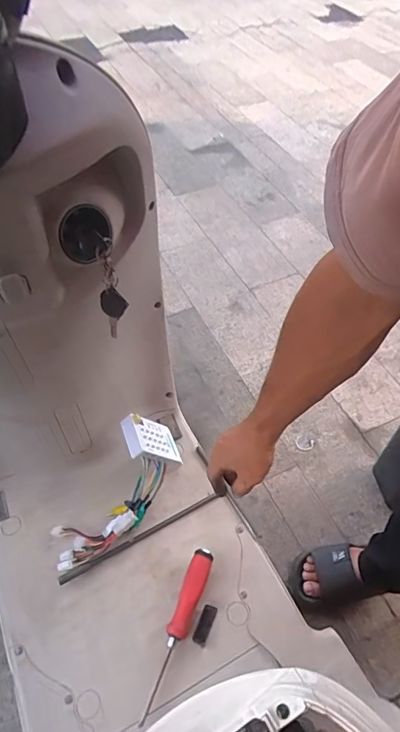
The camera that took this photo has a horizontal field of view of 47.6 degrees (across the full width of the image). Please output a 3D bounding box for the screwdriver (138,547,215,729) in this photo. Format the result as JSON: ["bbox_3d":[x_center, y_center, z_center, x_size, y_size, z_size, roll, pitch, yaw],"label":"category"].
[{"bbox_3d":[-0.029,0.351,0.605,0.029,0.032,0.208,17,55,12],"label":"screwdriver"}]

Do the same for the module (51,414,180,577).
[{"bbox_3d":[-0.126,0.197,0.705,0.107,0.099,0.269,26,69,17],"label":"module"}]

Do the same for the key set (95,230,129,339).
[{"bbox_3d":[-0.095,-0.082,0.487,0.027,0.133,0.015,-5,54,-5],"label":"key set"}]

